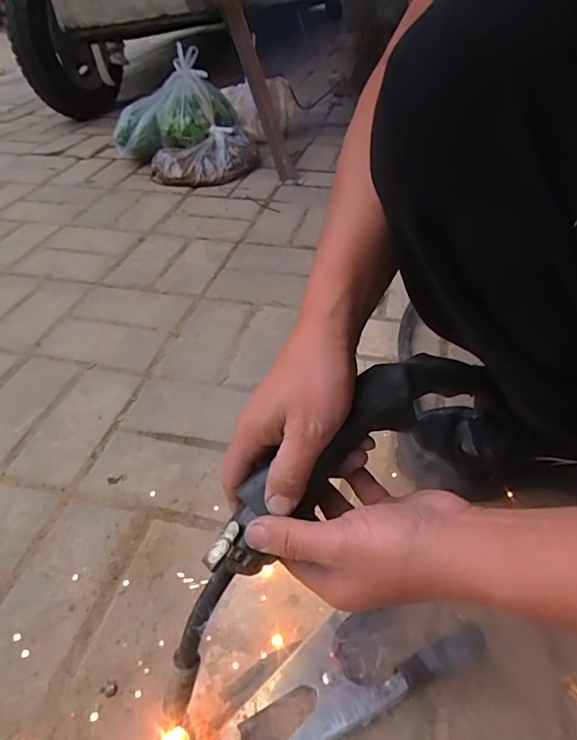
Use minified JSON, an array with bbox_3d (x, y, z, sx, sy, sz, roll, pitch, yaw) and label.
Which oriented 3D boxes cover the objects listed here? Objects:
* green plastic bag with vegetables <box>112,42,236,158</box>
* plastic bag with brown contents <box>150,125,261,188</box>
[{"bbox_3d":[-0.290,-0.665,1.236,0.269,0.225,0.203,9,43,14],"label":"green plastic bag with vegetables"},{"bbox_3d":[-0.194,-0.519,1.186,0.262,0.091,0.119,-25,47,-24],"label":"plastic bag with brown contents"}]

